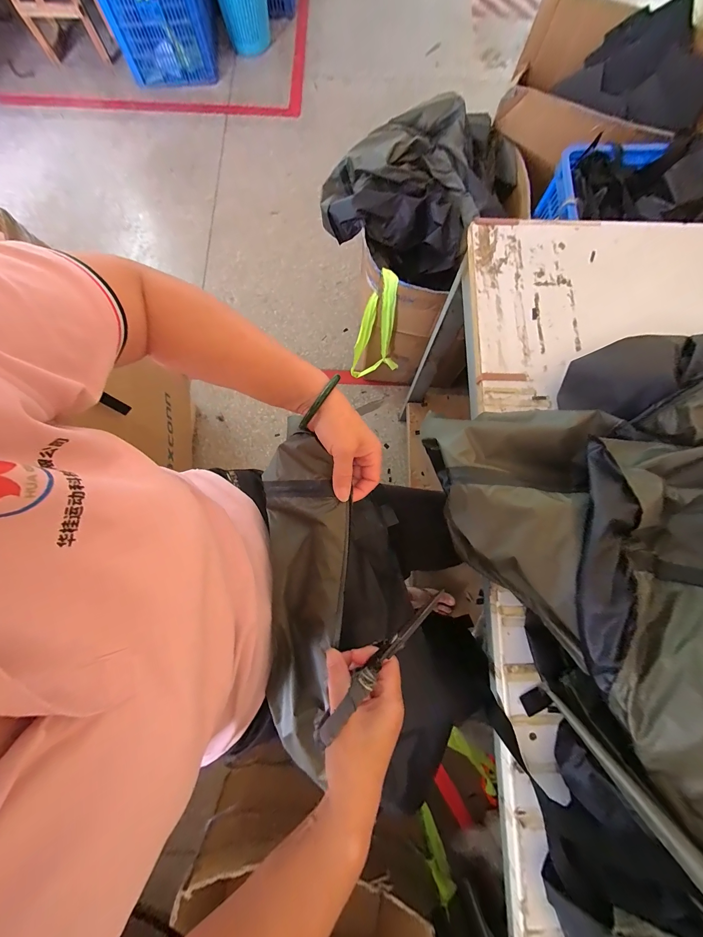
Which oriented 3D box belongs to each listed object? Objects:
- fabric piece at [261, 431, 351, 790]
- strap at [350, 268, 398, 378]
[{"bbox_3d":[-0.057,0.151,0.361,0.099,0.059,0.369,1,91,-1],"label":"fabric piece"},{"bbox_3d":[0.078,-0.396,0.911,0.145,0.376,0.071,6,78,1],"label":"strap"}]

